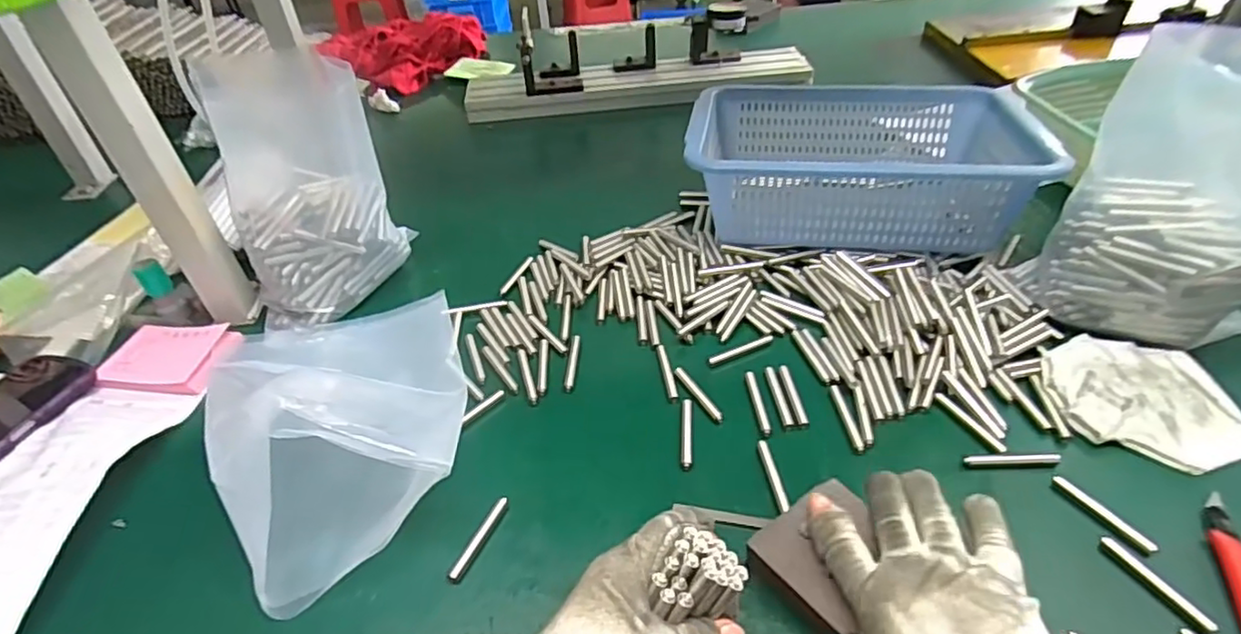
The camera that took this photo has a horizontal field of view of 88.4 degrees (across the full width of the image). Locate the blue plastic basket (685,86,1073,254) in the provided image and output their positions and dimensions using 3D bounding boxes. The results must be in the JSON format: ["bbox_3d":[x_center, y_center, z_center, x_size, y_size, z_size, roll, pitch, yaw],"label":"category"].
[{"bbox_3d":[0.224,-0.154,0.619,0.297,0.094,0.221,7,43,13],"label":"blue plastic basket"}]

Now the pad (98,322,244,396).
[{"bbox_3d":[-0.381,0.032,0.537,0.109,0.011,0.069,2,42,8],"label":"pad"}]

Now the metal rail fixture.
[{"bbox_3d":[0.024,-0.357,0.895,0.476,0.100,0.102,-8,40,-3],"label":"metal rail fixture"}]

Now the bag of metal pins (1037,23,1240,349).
[{"bbox_3d":[0.393,-0.078,0.444,0.138,0.200,0.088,30,52,33],"label":"bag of metal pins"}]

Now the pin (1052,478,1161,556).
[{"bbox_3d":[0.283,0.115,0.376,0.007,0.007,0.058,-21,44,-17],"label":"pin"}]

